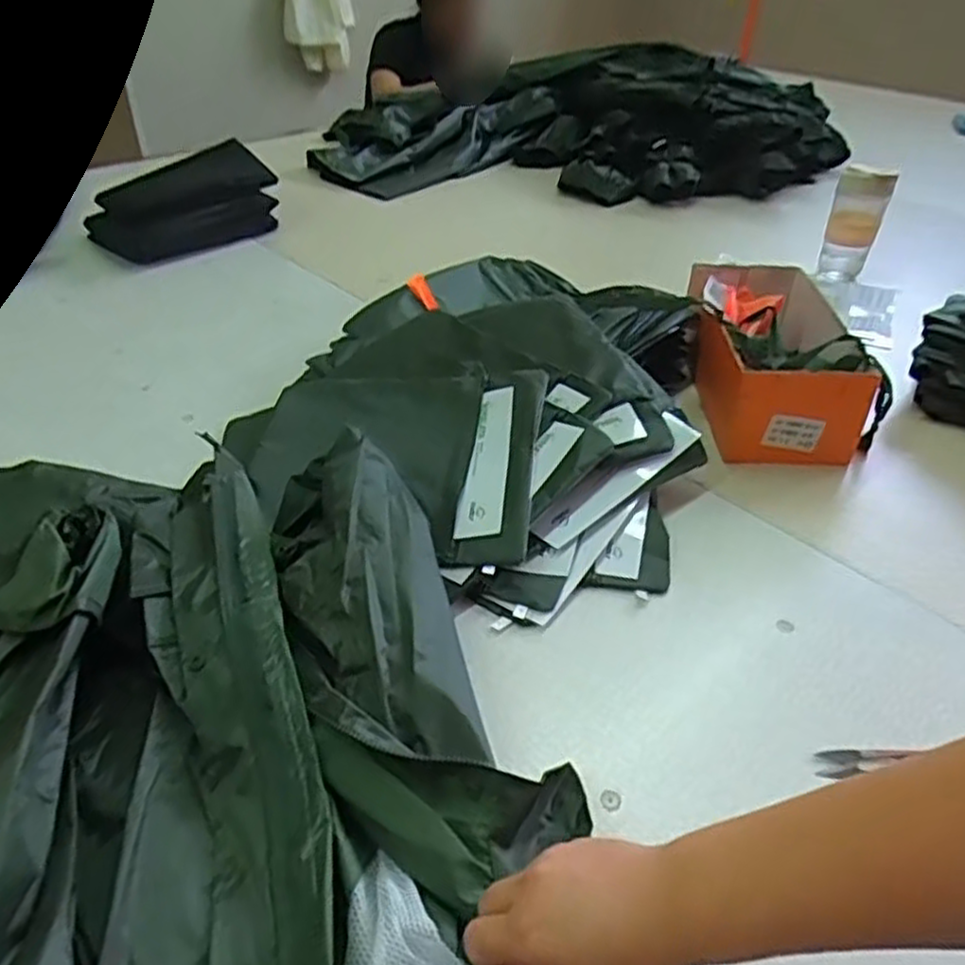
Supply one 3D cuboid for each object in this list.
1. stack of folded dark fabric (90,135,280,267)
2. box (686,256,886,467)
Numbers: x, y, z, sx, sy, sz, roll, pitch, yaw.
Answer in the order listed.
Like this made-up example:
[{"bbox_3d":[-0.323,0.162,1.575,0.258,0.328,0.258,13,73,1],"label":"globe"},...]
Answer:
[{"bbox_3d":[-0.540,-0.501,1.343,0.308,0.102,0.285,-18,43,-23],"label":"stack of folded dark fabric"},{"bbox_3d":[0.342,-0.159,0.935,0.164,0.124,0.290,2,38,0],"label":"box"}]

